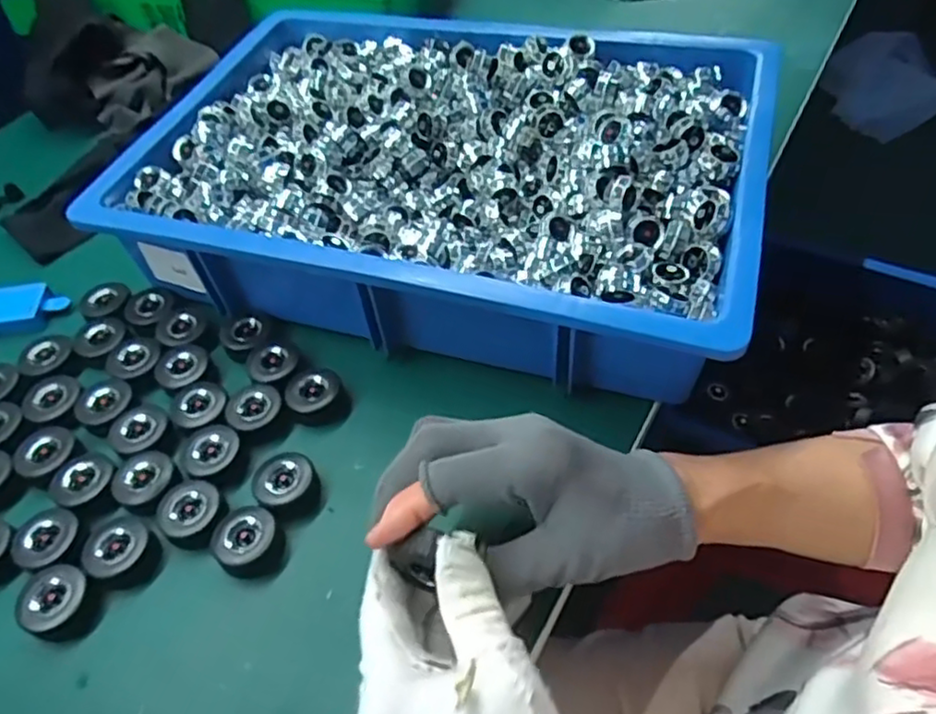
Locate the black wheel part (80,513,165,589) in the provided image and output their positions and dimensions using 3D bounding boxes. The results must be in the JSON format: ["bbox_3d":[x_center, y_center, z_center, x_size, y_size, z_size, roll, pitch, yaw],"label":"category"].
[{"bbox_3d":[-0.202,0.113,0.400,0.041,0.018,0.037,29,60,23],"label":"black wheel part"}]

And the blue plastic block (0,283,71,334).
[{"bbox_3d":[-0.350,-0.039,0.533,0.069,0.012,0.042,-10,53,-4],"label":"blue plastic block"}]

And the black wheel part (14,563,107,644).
[{"bbox_3d":[-0.227,0.137,0.381,0.038,0.018,0.036,-2,53,2],"label":"black wheel part"}]

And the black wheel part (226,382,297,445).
[{"bbox_3d":[-0.140,0.038,0.456,0.035,0.017,0.040,-37,60,-22],"label":"black wheel part"}]

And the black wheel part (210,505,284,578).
[{"bbox_3d":[-0.128,0.107,0.399,0.036,0.019,0.038,-2,53,2],"label":"black wheel part"}]

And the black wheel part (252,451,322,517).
[{"bbox_3d":[-0.112,0.077,0.421,0.036,0.019,0.039,-2,53,2],"label":"black wheel part"}]

